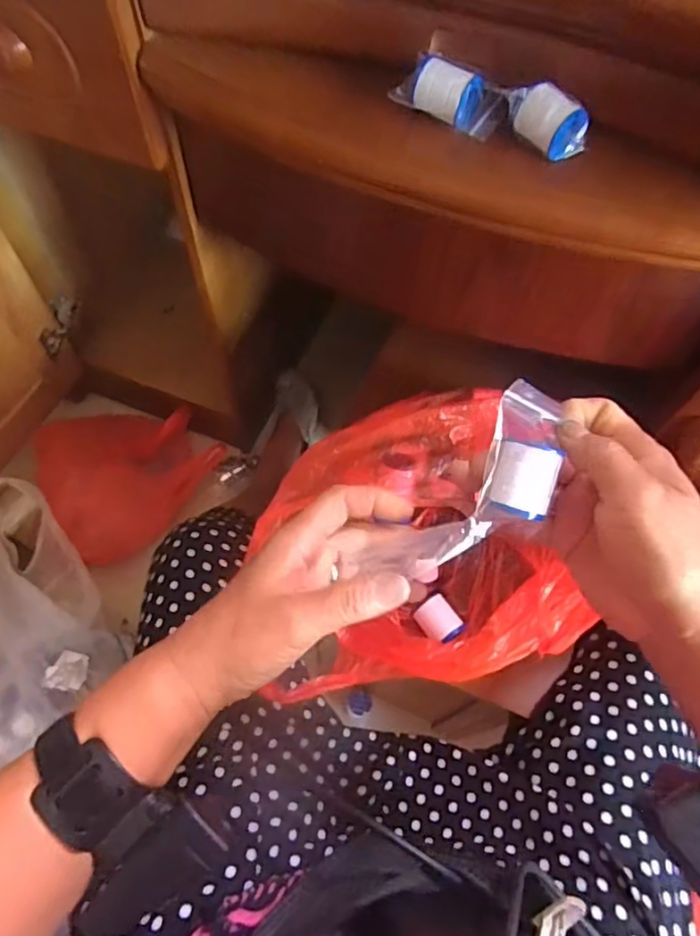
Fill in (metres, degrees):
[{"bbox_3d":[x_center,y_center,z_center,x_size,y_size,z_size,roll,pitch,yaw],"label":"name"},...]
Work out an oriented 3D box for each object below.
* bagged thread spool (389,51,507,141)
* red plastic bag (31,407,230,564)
[{"bbox_3d":[0.065,-0.240,0.399,0.073,0.026,0.028,34,67,13],"label":"bagged thread spool"},{"bbox_3d":[-0.339,0.009,0.978,0.255,0.134,0.196,-28,69,-16],"label":"red plastic bag"}]

